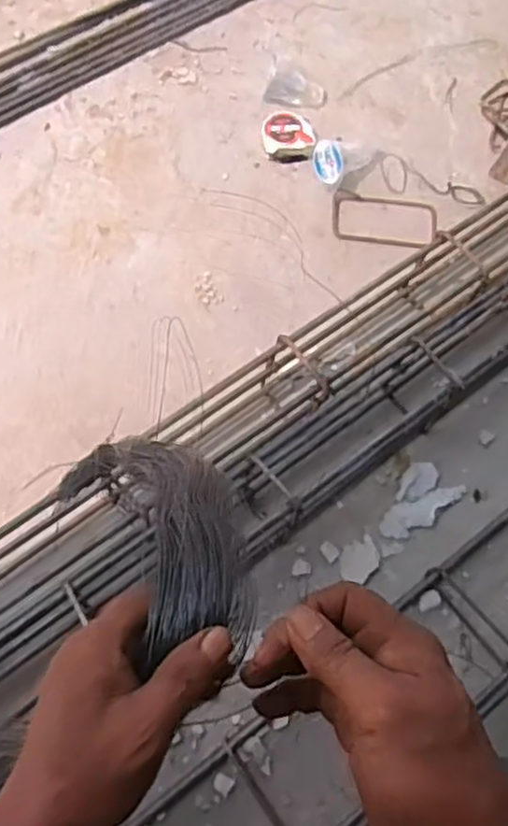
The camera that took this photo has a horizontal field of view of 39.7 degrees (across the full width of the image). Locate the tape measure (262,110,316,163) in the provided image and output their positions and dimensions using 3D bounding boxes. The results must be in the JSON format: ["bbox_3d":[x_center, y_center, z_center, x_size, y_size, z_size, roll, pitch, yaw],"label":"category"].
[{"bbox_3d":[0.054,-0.429,1.098,0.084,0.040,0.065,8,64,2],"label":"tape measure"}]

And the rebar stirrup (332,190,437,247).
[{"bbox_3d":[0.198,-0.290,1.059,0.161,0.009,0.094,7,64,1],"label":"rebar stirrup"}]

